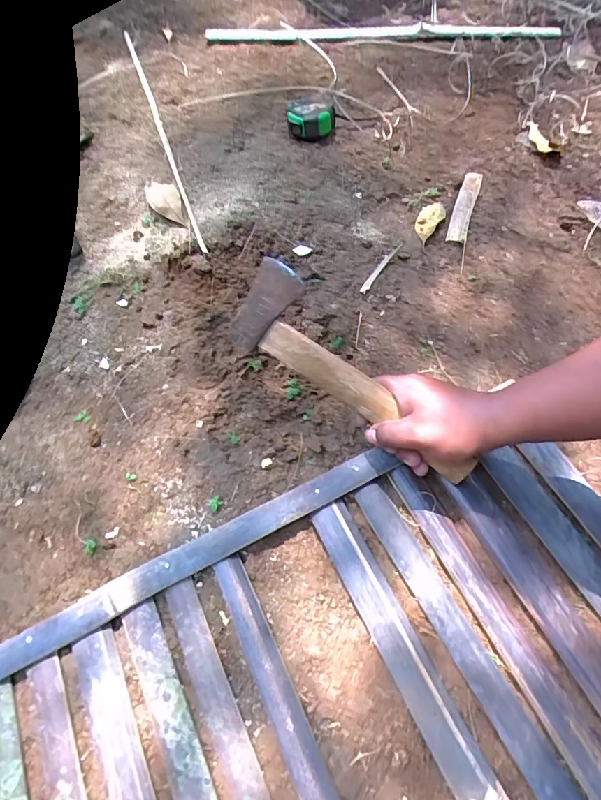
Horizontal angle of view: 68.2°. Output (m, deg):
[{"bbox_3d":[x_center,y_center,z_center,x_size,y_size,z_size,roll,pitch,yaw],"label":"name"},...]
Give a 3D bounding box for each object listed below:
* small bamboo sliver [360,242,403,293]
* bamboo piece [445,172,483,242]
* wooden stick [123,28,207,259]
[{"bbox_3d":[0.111,-0.182,0.600,0.009,0.006,0.098,33,68,19],"label":"small bamboo sliver"},{"bbox_3d":[0.239,-0.283,0.642,0.026,0.017,0.132,17,64,12],"label":"bamboo piece"},{"bbox_3d":[-0.249,-0.488,0.779,0.012,0.012,0.664,-19,63,-7],"label":"wooden stick"}]

